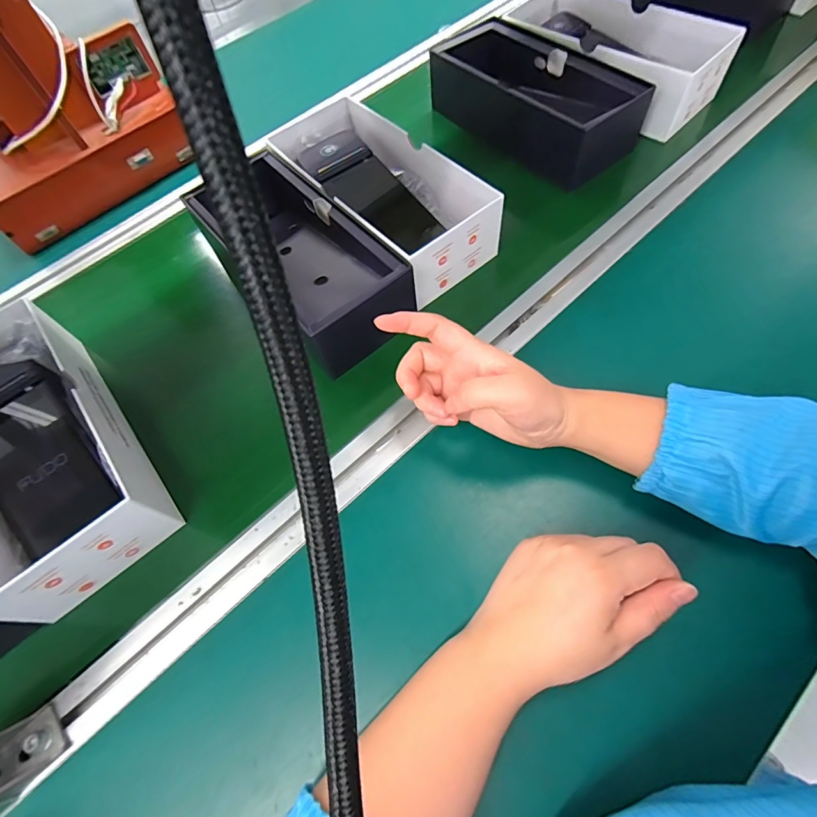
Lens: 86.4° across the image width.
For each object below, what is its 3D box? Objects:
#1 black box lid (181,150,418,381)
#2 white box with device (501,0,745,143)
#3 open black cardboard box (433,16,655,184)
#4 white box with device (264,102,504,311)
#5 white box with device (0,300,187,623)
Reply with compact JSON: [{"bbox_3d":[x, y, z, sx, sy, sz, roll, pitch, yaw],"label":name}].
[{"bbox_3d":[-0.108,-0.162,0.445,0.098,0.064,0.268,-39,70,-14],"label":"black box lid"},{"bbox_3d":[0.243,-0.464,0.556,0.298,0.080,0.144,41,74,18],"label":"white box with device"},{"bbox_3d":[0.151,-0.386,0.541,0.113,0.076,0.259,-36,69,-13],"label":"open black cardboard box"},{"bbox_3d":[-0.037,-0.238,0.473,0.128,0.063,0.272,-37,69,-13],"label":"white box with device"},{"bbox_3d":[-0.319,0.027,0.364,0.121,0.066,0.266,-38,70,-13],"label":"white box with device"}]

